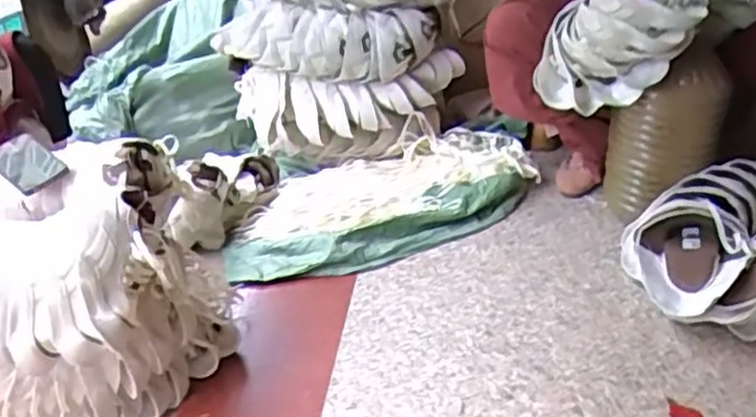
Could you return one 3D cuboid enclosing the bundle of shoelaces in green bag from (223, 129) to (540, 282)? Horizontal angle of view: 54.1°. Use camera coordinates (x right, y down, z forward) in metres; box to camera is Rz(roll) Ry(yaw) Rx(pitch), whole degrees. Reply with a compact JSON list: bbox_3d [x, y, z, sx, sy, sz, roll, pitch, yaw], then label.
[{"bbox_3d":[0.007,-0.015,1.452,0.601,0.099,0.298,-8,31,-8],"label":"bundle of shoelaces in green bag"}]

